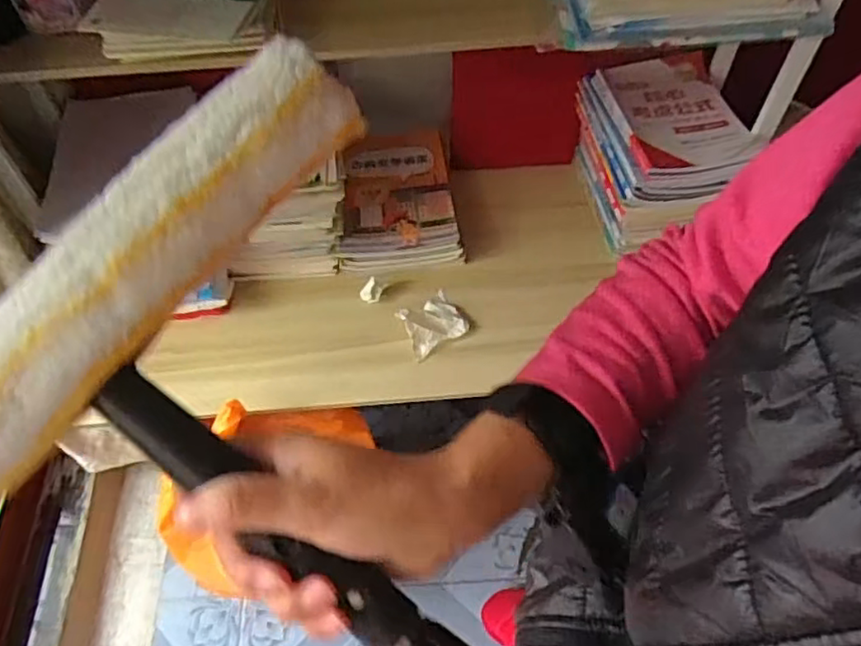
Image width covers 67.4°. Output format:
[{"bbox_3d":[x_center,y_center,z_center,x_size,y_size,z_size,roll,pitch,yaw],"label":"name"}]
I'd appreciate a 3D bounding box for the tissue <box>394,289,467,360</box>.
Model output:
[{"bbox_3d":[0.000,-0.006,1.083,0.116,0.043,0.098,-32,62,-17],"label":"tissue"}]

